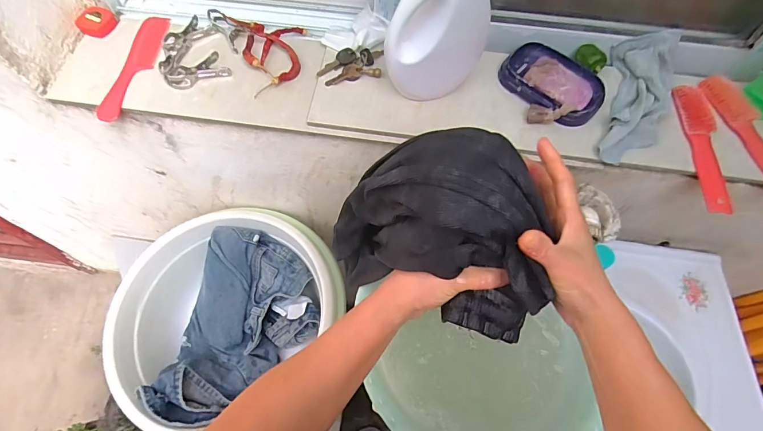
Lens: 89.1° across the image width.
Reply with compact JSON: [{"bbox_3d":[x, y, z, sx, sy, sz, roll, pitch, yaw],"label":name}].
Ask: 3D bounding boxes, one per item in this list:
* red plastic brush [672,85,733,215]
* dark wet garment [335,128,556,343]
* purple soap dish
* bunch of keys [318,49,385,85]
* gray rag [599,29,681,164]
[{"bbox_3d":[0.444,-0.102,0.538,0.032,0.036,0.202,3,62,-1],"label":"red plastic brush"},{"bbox_3d":[0.044,0.045,0.396,0.166,0.246,0.162,-7,63,-6],"label":"dark wet garment"},{"bbox_3d":[0.249,-0.194,0.564,0.146,0.024,0.100,39,68,17],"label":"purple soap dish"},{"bbox_3d":[-0.045,-0.225,0.577,0.094,0.018,0.053,-10,63,-7],"label":"bunch of keys"},{"bbox_3d":[0.369,-0.166,0.544,0.096,0.057,0.207,15,63,6],"label":"gray rag"}]

